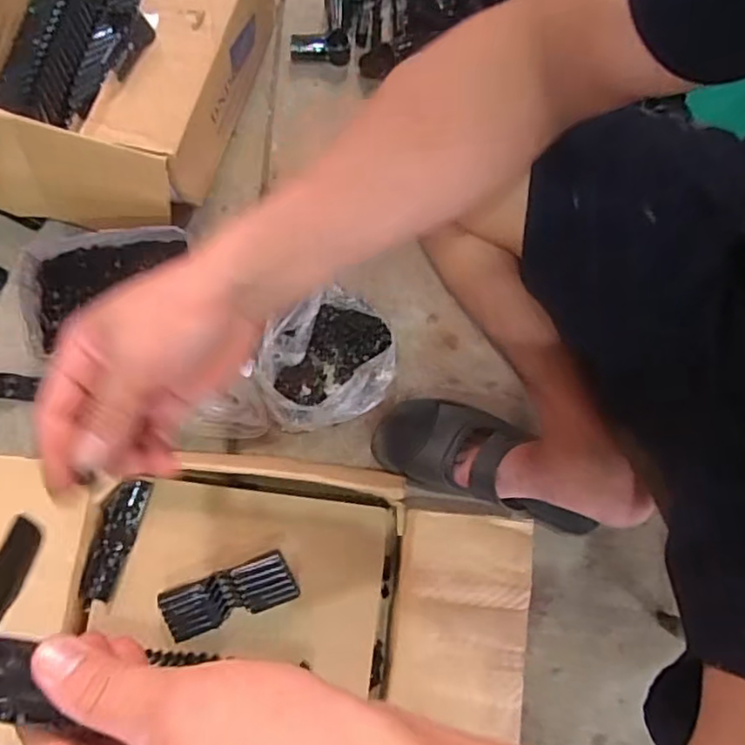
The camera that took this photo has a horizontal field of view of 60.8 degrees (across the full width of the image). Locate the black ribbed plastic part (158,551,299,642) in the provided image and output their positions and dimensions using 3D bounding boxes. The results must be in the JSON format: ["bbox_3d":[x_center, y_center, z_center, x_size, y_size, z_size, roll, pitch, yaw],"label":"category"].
[{"bbox_3d":[-0.147,0.227,0.647,0.129,0.030,0.050,-19,81,-4],"label":"black ribbed plastic part"}]

